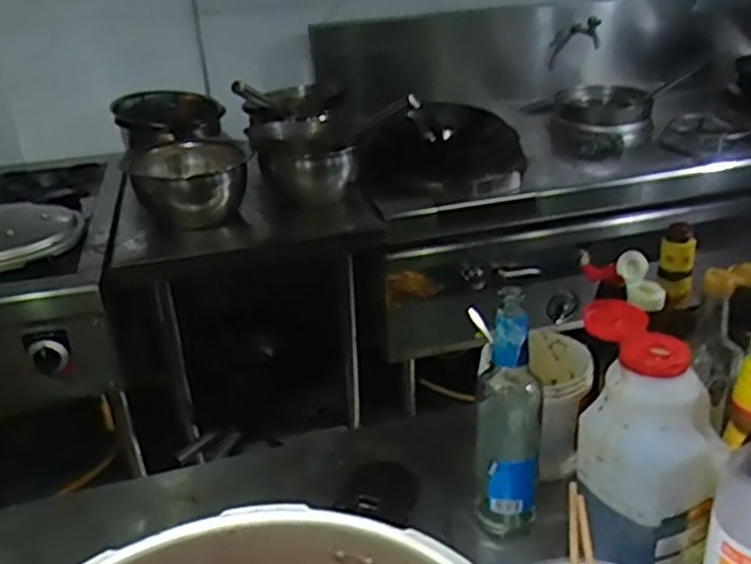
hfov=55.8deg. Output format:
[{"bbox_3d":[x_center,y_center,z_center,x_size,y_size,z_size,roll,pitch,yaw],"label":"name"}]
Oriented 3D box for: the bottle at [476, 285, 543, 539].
[{"bbox_3d":[0.132,0.138,0.708,0.065,0.263,0.057,3,26,14],"label":"bottle"}]

